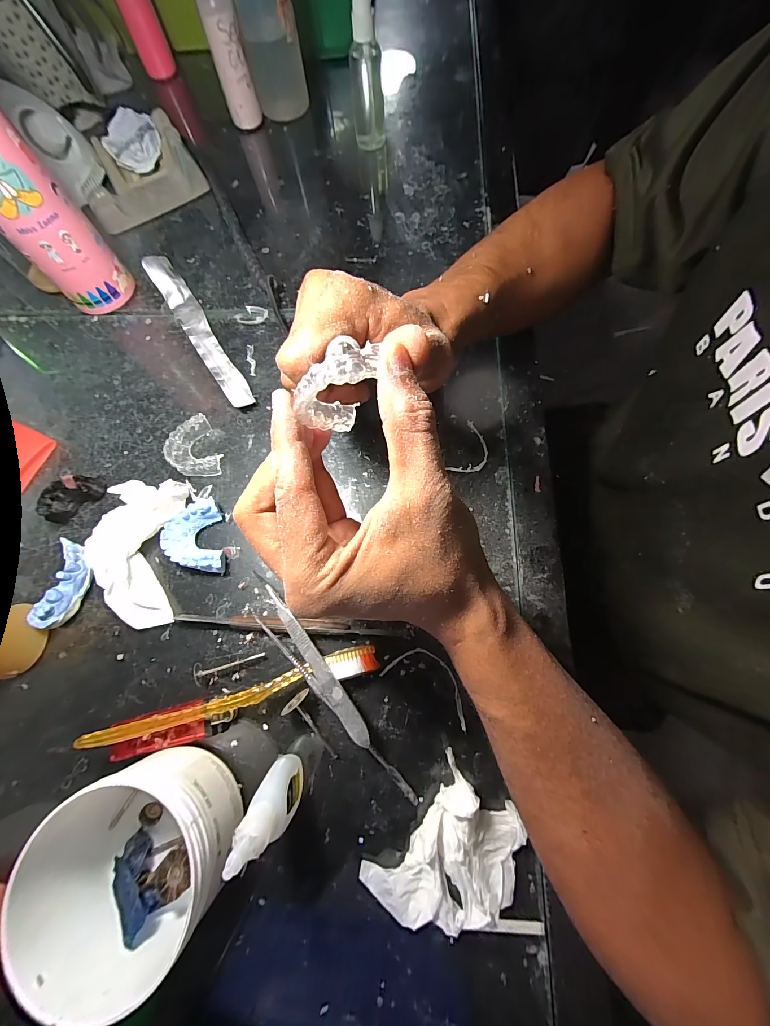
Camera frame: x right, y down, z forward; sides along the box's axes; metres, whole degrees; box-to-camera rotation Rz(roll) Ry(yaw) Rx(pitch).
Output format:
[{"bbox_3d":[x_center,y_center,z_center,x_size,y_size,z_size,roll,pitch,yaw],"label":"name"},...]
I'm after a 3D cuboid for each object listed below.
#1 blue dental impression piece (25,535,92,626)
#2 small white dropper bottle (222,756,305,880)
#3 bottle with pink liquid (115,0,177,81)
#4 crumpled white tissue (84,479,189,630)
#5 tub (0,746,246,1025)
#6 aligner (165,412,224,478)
[{"bbox_3d":[-0.239,0.054,0.264,0.024,0.022,0.063,7,73,4],"label":"blue dental impression piece"},{"bbox_3d":[-0.060,0.157,0.189,0.025,0.086,0.019,36,77,12],"label":"small white dropper bottle"},{"bbox_3d":[-0.308,-0.627,0.430,0.040,0.111,0.042,-23,74,-5],"label":"bottle with pink liquid"},{"bbox_3d":[-0.189,0.027,0.263,0.056,0.035,0.108,-1,73,2],"label":"crumpled white tissue"},{"bbox_3d":[-0.133,0.191,0.194,0.088,0.063,0.089,-1,73,2],"label":"tub"},{"bbox_3d":[-0.162,-0.053,0.298,0.039,0.013,0.056,-27,74,-6],"label":"aligner"}]

